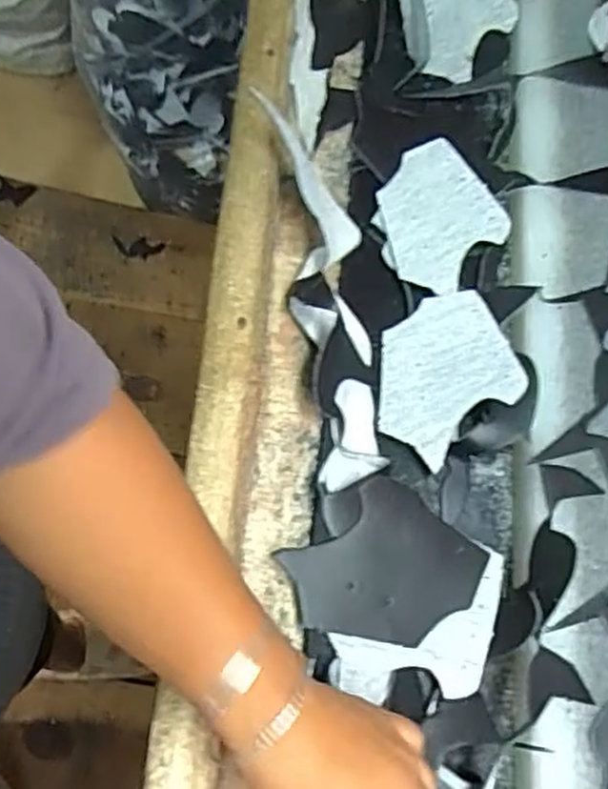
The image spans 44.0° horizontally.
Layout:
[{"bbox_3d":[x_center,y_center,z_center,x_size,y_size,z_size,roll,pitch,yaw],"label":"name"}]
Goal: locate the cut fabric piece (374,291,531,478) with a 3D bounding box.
[{"bbox_3d":[0.101,-0.018,0.544,0.121,0.017,0.098,-35,74,-15],"label":"cut fabric piece"}]

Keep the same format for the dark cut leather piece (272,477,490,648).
[{"bbox_3d":[0.053,0.114,0.487,0.118,0.029,0.093,-36,74,-15],"label":"dark cut leather piece"}]

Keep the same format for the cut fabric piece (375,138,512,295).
[{"bbox_3d":[0.104,-0.141,0.598,0.102,0.007,0.112,-30,83,-16],"label":"cut fabric piece"}]

